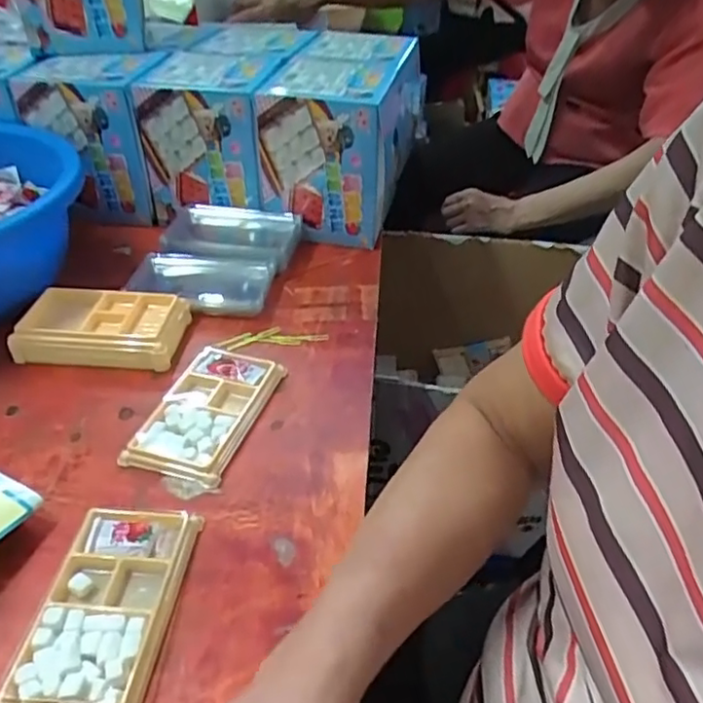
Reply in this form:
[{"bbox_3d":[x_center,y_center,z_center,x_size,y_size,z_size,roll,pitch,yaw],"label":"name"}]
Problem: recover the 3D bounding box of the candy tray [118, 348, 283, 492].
[{"bbox_3d":[-0.114,0.044,0.506,0.078,0.014,0.134,12,40,13],"label":"candy tray"}]

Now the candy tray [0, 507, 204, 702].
[{"bbox_3d":[-0.144,0.152,0.377,0.077,0.016,0.134,3,39,3],"label":"candy tray"}]

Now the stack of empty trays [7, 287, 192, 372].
[{"bbox_3d":[-0.227,-0.023,0.575,0.139,0.037,0.079,3,38,3],"label":"stack of empty trays"}]

